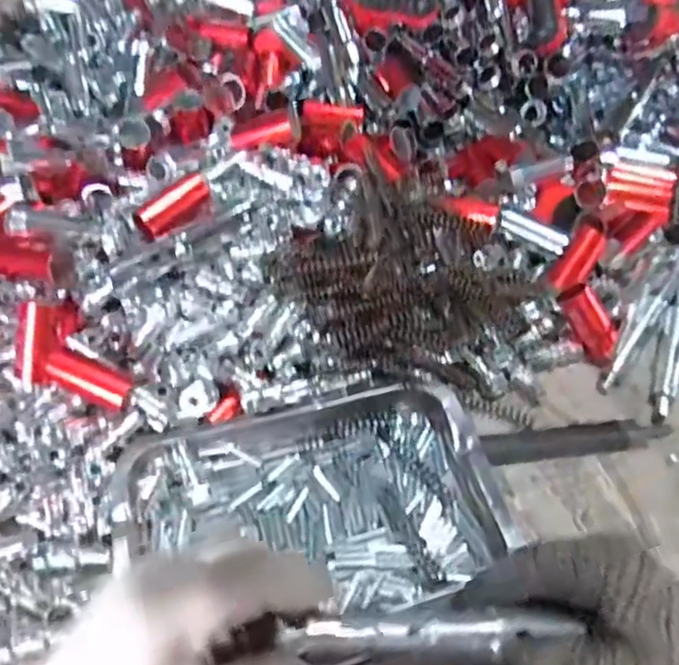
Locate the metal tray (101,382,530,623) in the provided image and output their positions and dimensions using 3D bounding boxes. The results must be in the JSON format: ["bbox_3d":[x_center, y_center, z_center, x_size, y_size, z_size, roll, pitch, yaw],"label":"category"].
[{"bbox_3d":[-0.023,0.118,0.441,0.250,0.030,0.159,-13,49,-8],"label":"metal tray"}]

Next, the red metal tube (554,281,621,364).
[{"bbox_3d":[0.209,-0.009,0.529,0.028,0.022,0.067,-31,94,-23],"label":"red metal tube"}]

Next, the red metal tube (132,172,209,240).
[{"bbox_3d":[-0.135,-0.104,0.517,0.021,0.017,0.069,29,56,25],"label":"red metal tube"}]

